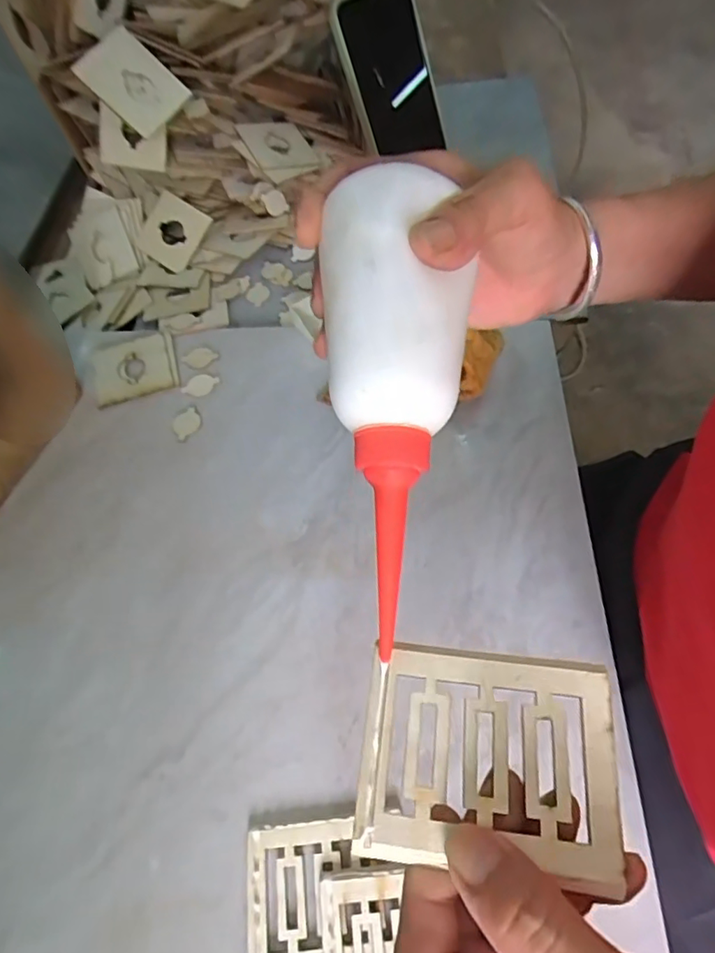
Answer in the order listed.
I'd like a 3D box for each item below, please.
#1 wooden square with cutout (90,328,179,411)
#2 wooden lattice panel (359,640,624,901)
[{"bbox_3d":[-0.192,-0.095,0.470,0.072,0.004,0.072,-19,60,-8],"label":"wooden square with cutout"},{"bbox_3d":[0.042,0.091,0.180,0.080,0.005,0.064,5,59,6],"label":"wooden lattice panel"}]

